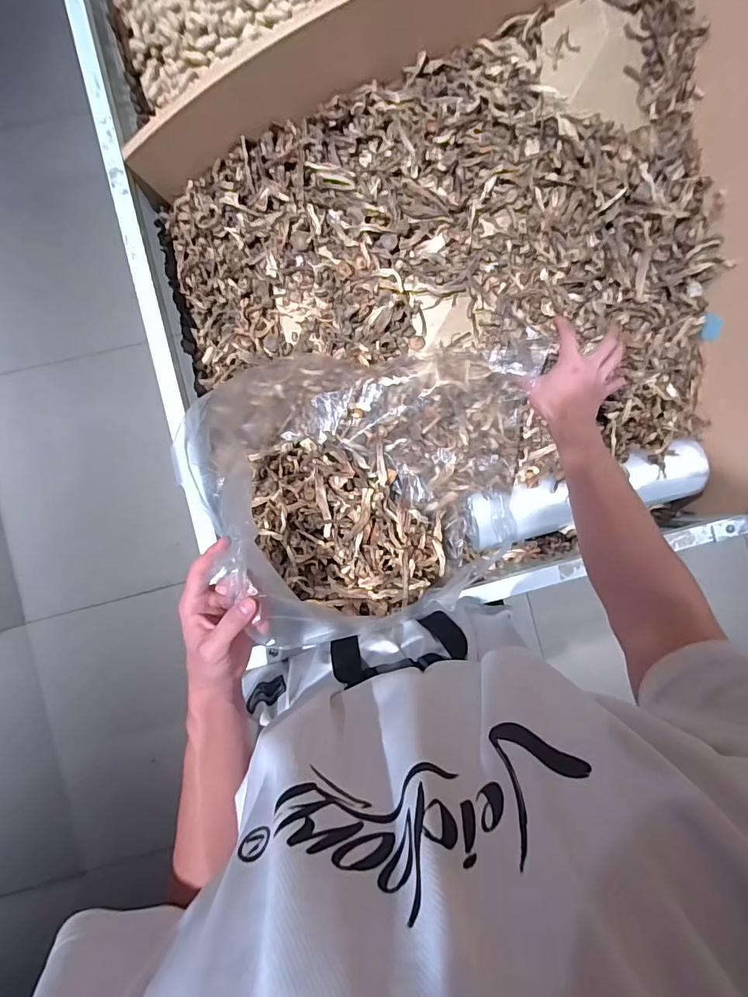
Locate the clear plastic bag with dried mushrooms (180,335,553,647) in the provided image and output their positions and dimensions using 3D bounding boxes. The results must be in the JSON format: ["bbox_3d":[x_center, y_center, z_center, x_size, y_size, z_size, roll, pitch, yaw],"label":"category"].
[{"bbox_3d":[-0.008,-0.024,0.591,0.430,0.154,0.349,1,87,-3],"label":"clear plastic bag with dried mushrooms"}]

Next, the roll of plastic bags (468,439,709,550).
[{"bbox_3d":[0.323,-0.007,0.628,0.359,0.071,0.081,-15,88,-4],"label":"roll of plastic bags"}]

